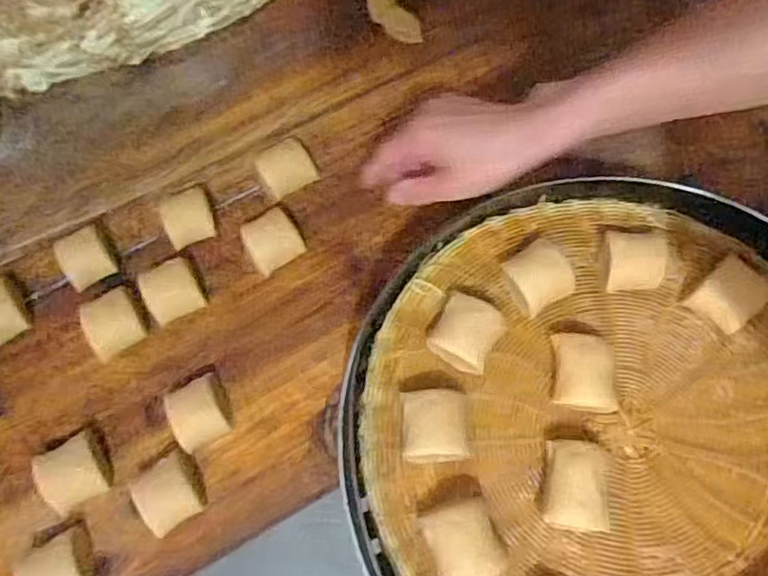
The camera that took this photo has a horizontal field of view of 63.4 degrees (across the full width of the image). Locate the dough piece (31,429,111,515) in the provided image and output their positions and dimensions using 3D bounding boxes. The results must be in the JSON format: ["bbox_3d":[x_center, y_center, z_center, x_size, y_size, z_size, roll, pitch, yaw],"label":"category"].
[{"bbox_3d":[-0.279,0.165,0.551,0.047,0.034,0.053,-32,67,-12],"label":"dough piece"}]

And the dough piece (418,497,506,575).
[{"bbox_3d":[0.060,0.192,0.468,0.054,0.037,0.058,-19,65,-6],"label":"dough piece"}]

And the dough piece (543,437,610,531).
[{"bbox_3d":[0.153,0.158,0.497,0.052,0.036,0.067,7,65,6],"label":"dough piece"}]

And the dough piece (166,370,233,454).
[{"bbox_3d":[-0.171,0.116,0.578,0.051,0.031,0.057,-28,67,-11],"label":"dough piece"}]

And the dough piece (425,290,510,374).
[{"bbox_3d":[0.074,0.032,0.533,0.052,0.034,0.069,27,69,14],"label":"dough piece"}]

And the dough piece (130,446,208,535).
[{"bbox_3d":[-0.188,0.183,0.552,0.054,0.031,0.052,-37,69,-14],"label":"dough piece"}]

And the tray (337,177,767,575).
[{"bbox_3d":[0.212,0.114,0.508,0.480,0.056,0.447,-1,65,2],"label":"tray"}]

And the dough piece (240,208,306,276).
[{"bbox_3d":[-0.116,-0.050,0.647,0.054,0.024,0.053,-32,67,-12],"label":"dough piece"}]

